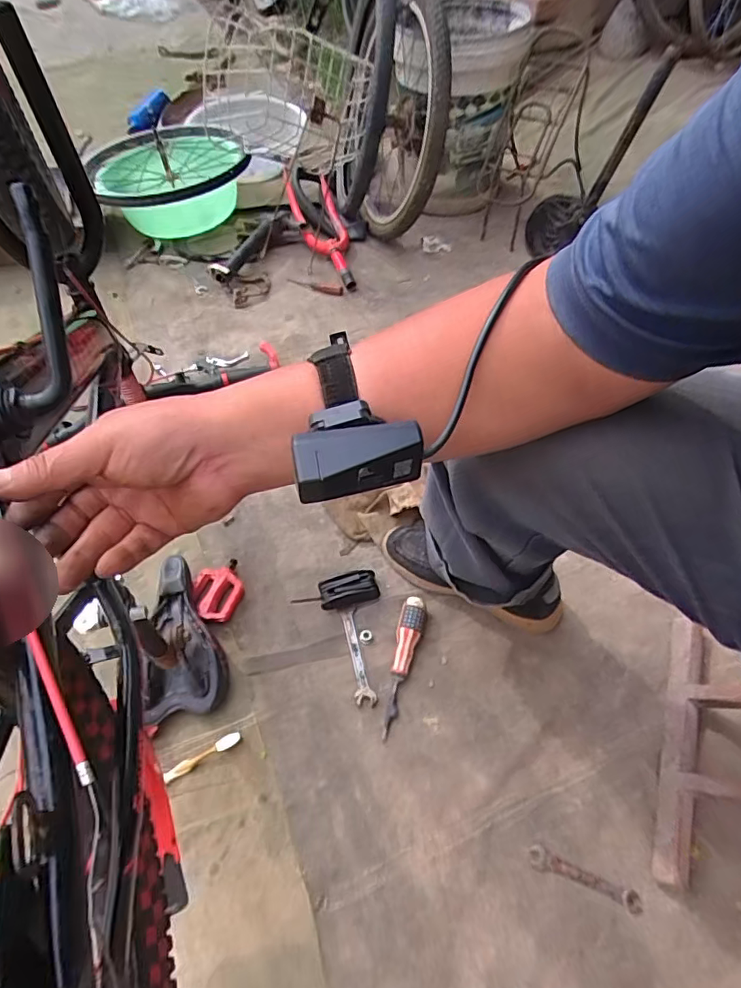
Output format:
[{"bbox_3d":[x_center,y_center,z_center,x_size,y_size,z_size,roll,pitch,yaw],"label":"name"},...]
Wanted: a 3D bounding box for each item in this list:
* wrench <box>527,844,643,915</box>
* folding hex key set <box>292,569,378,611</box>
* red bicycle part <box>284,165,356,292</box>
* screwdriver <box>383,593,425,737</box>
[{"bbox_3d":[0.241,0.435,0.606,0.124,0.004,0.023,19,57,13],"label":"wrench"},{"bbox_3d":[-0.050,0.147,0.793,0.121,0.026,0.050,-12,55,-7],"label":"folding hex key set"},{"bbox_3d":[-0.117,-0.614,1.245,0.141,0.194,0.237,-7,55,-3],"label":"red bicycle part"},{"bbox_3d":[0.044,0.226,0.729,0.033,0.039,0.188,13,56,9],"label":"screwdriver"}]

